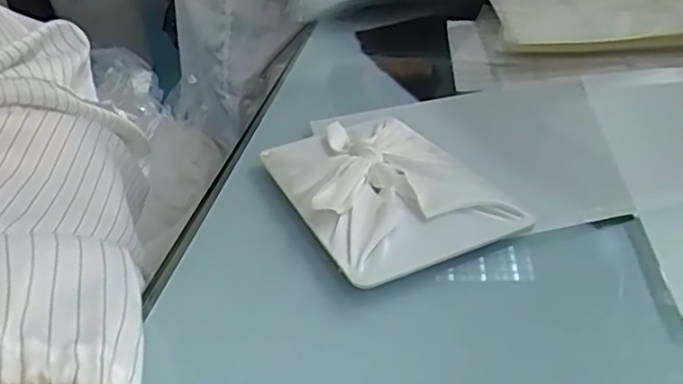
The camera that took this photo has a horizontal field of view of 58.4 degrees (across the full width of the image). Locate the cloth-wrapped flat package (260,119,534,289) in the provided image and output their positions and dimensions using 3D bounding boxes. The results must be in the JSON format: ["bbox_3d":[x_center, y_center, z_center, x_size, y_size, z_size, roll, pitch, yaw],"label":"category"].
[{"bbox_3d":[0.013,-0.007,0.245,0.066,0.014,0.113,-17,31,-17],"label":"cloth-wrapped flat package"}]

